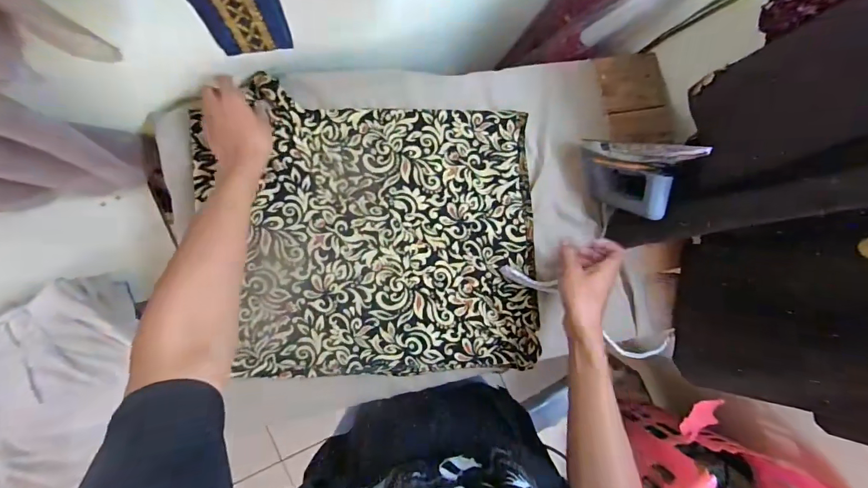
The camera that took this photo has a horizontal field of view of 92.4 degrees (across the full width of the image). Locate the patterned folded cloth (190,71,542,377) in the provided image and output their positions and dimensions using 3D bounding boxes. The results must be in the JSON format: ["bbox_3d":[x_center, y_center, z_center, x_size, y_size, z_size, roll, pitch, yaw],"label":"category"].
[{"bbox_3d":[-0.085,-0.010,0.623,0.484,0.029,0.393,2,86,-6],"label":"patterned folded cloth"}]

